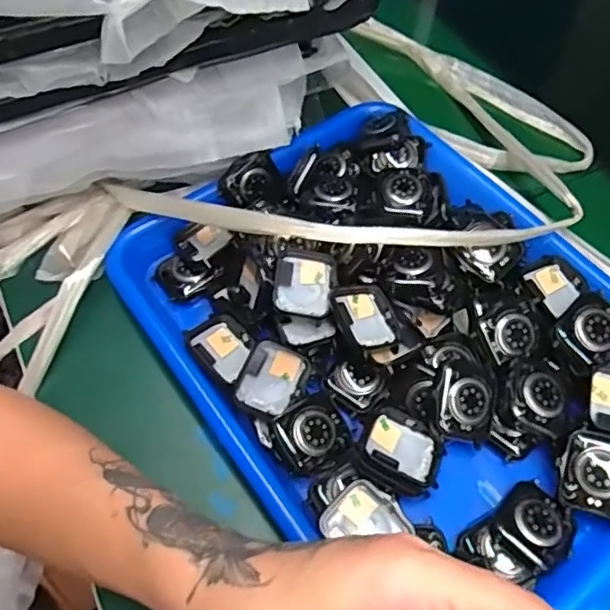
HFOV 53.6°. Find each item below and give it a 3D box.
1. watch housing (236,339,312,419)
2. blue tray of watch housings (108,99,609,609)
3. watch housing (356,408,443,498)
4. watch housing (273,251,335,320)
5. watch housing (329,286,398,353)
[{"bbox_3d":[-0.019,0.043,0.351,0.034,0.008,0.041,30,91,-14],"label":"watch housing"},{"bbox_3d":[0.058,0.012,0.357,0.246,0.053,0.318,-31,63,-16],"label":"blue tray of watch housings"},{"bbox_3d":[0.053,0.081,0.331,0.043,0.011,0.042,22,62,13],"label":"watch housing"},{"bbox_3d":[-0.001,-0.012,0.369,0.034,0.012,0.041,4,59,3],"label":"watch housing"},{"bbox_3d":[0.038,0.008,0.359,0.033,0.013,0.042,-19,60,-10],"label":"watch housing"}]

